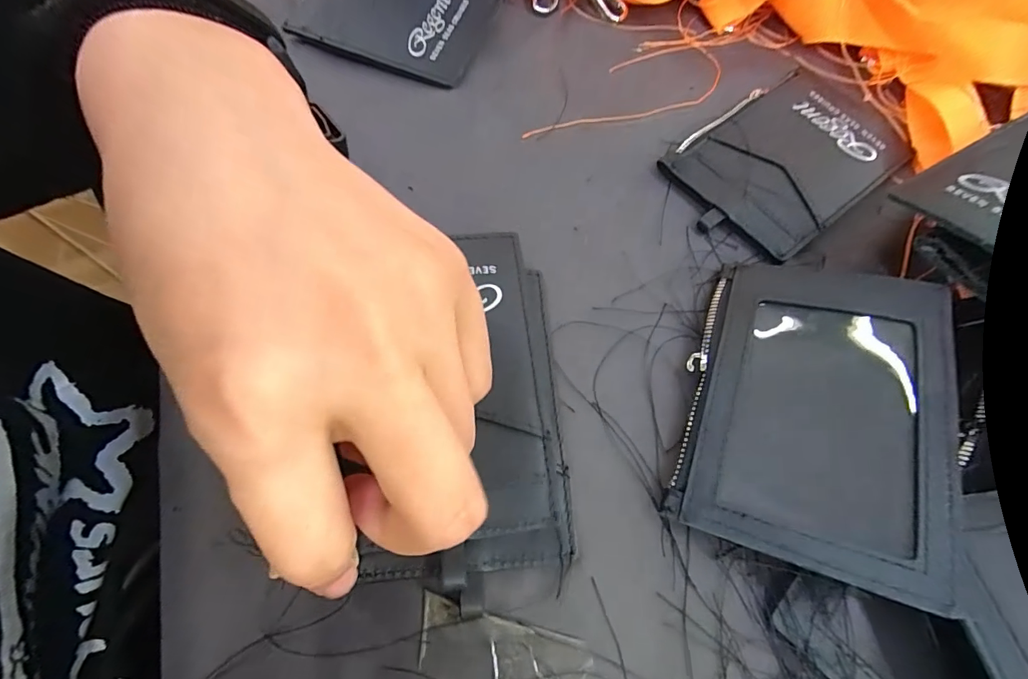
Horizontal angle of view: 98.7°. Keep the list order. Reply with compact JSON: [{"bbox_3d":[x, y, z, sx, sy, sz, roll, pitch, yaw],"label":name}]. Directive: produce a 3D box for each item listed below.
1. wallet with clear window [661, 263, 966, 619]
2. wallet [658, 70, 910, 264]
[{"bbox_3d":[0.101,0.020,0.149,0.073,0.005,0.107,13,62,25],"label":"wallet with clear window"},{"bbox_3d":[0.132,-0.090,0.213,0.115,0.007,0.075,-36,70,-14],"label":"wallet"}]

